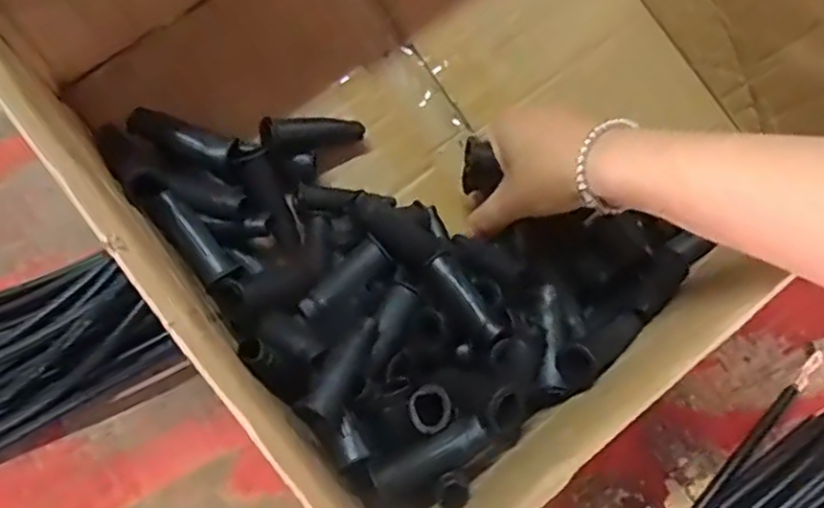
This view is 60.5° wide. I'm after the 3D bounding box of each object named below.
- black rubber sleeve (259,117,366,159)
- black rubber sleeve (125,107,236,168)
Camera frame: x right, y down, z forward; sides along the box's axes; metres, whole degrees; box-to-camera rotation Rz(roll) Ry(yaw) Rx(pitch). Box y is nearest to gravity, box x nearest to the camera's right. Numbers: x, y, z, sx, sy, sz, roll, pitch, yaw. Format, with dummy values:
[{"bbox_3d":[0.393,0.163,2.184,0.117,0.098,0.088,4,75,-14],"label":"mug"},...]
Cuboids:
[{"bbox_3d":[-0.061,-0.073,0.434,0.065,0.015,0.019,-11,67,-31],"label":"black rubber sleeve"},{"bbox_3d":[-0.137,-0.068,0.420,0.068,0.017,0.022,21,71,6],"label":"black rubber sleeve"}]

